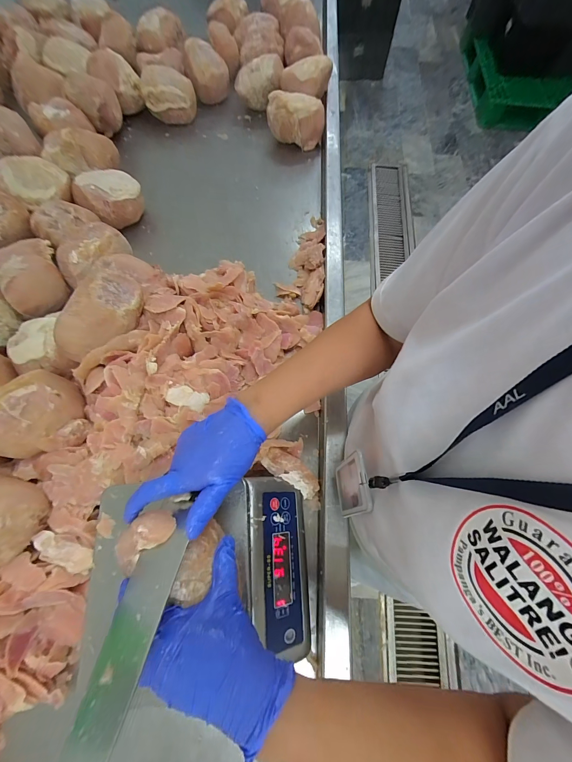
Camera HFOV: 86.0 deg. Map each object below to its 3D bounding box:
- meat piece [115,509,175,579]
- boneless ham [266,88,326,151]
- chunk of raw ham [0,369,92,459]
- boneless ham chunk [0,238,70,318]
[{"bbox_3d":[-0.135,0.146,0.290,0.057,0.019,0.037,-43,75,-14],"label":"meat piece"},{"bbox_3d":[0.024,-0.663,0.779,0.141,0.080,0.094,-1,70,0],"label":"boneless ham"},{"bbox_3d":[-0.364,0.055,0.447,0.110,0.078,0.127,28,72,10],"label":"chunk of raw ham"},{"bbox_3d":[-0.470,-0.197,0.573,0.095,0.075,0.122,-27,72,-9],"label":"boneless ham chunk"}]

